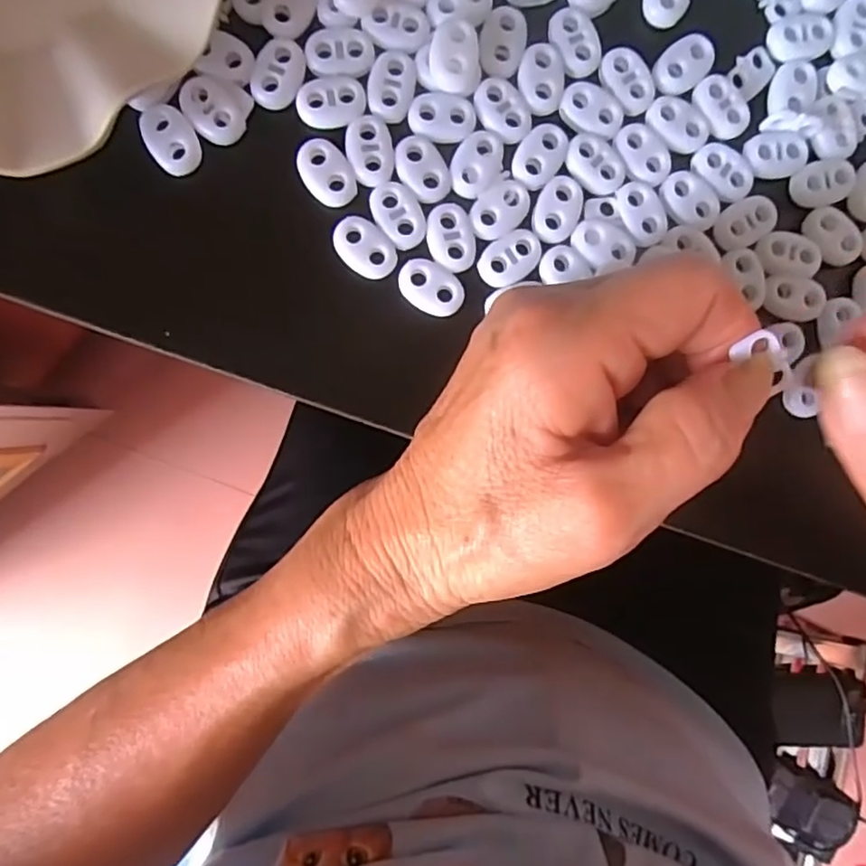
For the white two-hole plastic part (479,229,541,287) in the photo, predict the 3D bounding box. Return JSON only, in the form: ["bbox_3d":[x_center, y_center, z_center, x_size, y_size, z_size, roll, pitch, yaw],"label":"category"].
[{"bbox_3d":[0.027,-0.059,0.210,0.023,0.004,0.015,-39,93,-2],"label":"white two-hole plastic part"}]

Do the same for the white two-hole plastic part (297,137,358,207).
[{"bbox_3d":[-0.035,-0.086,0.205,0.015,0.004,0.023,-31,93,-3],"label":"white two-hole plastic part"}]

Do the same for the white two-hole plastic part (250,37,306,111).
[{"bbox_3d":[-0.051,-0.119,0.206,0.015,0.004,0.023,14,90,-4],"label":"white two-hole plastic part"}]

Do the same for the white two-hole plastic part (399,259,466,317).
[{"bbox_3d":[-0.001,-0.049,0.209,0.023,0.004,0.016,32,89,-4],"label":"white two-hole plastic part"}]

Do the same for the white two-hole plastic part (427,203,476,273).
[{"bbox_3d":[0.006,-0.065,0.208,0.015,0.004,0.023,-10,92,-4],"label":"white two-hole plastic part"}]

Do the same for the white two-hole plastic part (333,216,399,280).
[{"bbox_3d":[-0.023,-0.062,0.207,0.023,0.004,0.015,41,88,-4],"label":"white two-hole plastic part"}]

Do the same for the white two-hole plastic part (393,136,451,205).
[{"bbox_3d":[-0.004,-0.089,0.207,0.015,0.004,0.024,-24,92,-3],"label":"white two-hole plastic part"}]

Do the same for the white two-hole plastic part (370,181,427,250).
[{"bbox_3d":[-0.011,-0.073,0.207,0.015,0.004,0.023,-36,93,-3],"label":"white two-hole plastic part"}]

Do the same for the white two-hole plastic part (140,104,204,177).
[{"bbox_3d":[-0.086,-0.096,0.204,0.016,0.004,0.023,-39,93,-2],"label":"white two-hole plastic part"}]

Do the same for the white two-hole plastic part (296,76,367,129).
[{"bbox_3d":[-0.033,-0.110,0.205,0.022,0.004,0.017,-20,92,-3],"label":"white two-hole plastic part"}]

